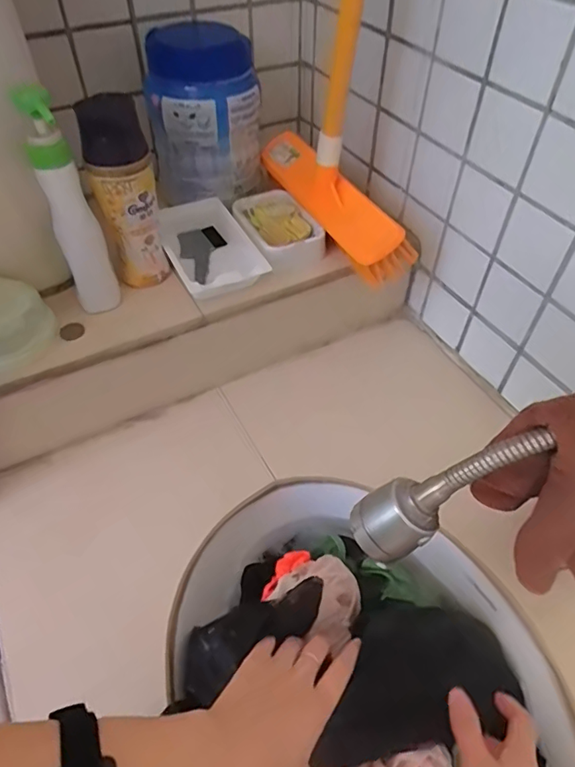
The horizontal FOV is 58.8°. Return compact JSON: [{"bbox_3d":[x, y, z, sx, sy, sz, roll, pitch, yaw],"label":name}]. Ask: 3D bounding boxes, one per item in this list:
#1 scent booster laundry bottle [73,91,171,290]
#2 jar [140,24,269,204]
[{"bbox_3d":[-0.171,-0.194,0.542,0.065,0.194,0.063,-13,51,-12],"label":"scent booster laundry bottle"},{"bbox_3d":[-0.107,-0.344,0.649,0.133,0.167,0.152,-10,51,-9],"label":"jar"}]

